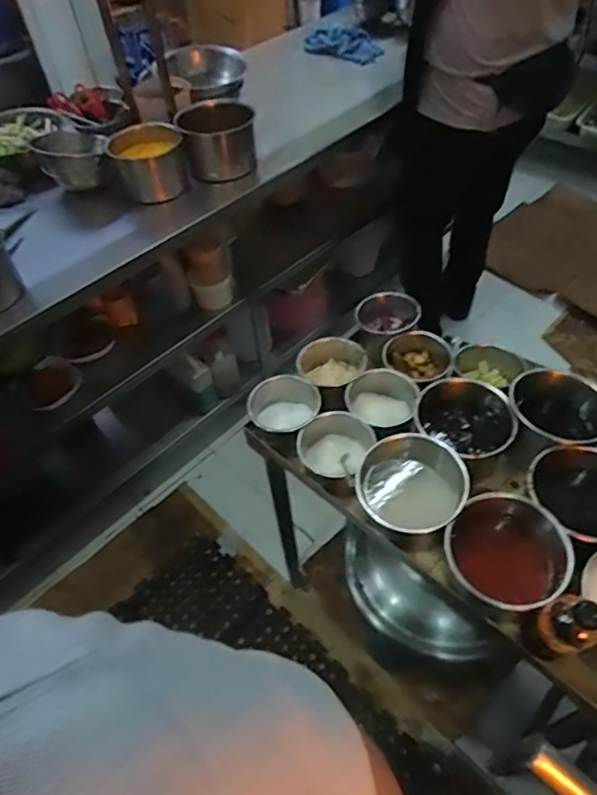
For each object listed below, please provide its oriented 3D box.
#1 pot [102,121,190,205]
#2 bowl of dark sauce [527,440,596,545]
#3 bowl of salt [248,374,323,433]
[{"bbox_3d":[-0.357,-0.558,1.272,0.172,0.137,0.136,-18,52,-10],"label":"pot"},{"bbox_3d":[0.401,0.149,0.766,0.139,0.084,0.155,-28,55,-17],"label":"bowl of dark sauce"},{"bbox_3d":[-0.023,0.026,0.936,0.122,0.072,0.112,-2,51,3],"label":"bowl of salt"}]

